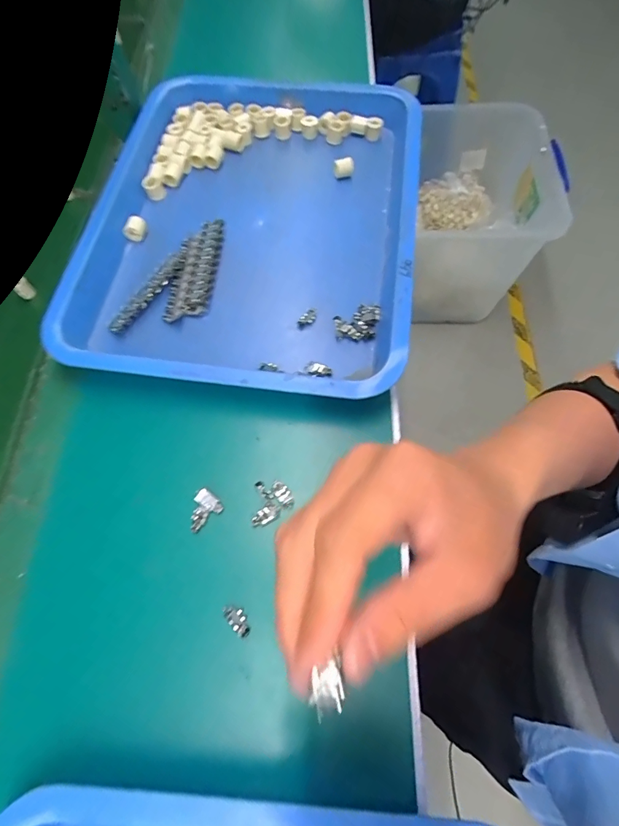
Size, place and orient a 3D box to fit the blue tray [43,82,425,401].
[{"bbox_3d":[-0.062,-0.221,0.460,0.357,0.057,0.446,8,67,6],"label":"blue tray"}]

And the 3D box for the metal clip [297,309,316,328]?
[{"bbox_3d":[-0.002,-0.095,0.405,0.014,0.005,0.023,35,72,16],"label":"metal clip"}]

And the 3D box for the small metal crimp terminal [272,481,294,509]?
[{"bbox_3d":[-0.023,0.070,0.345,0.012,0.005,0.024,-39,70,-13],"label":"small metal crimp terminal"}]

